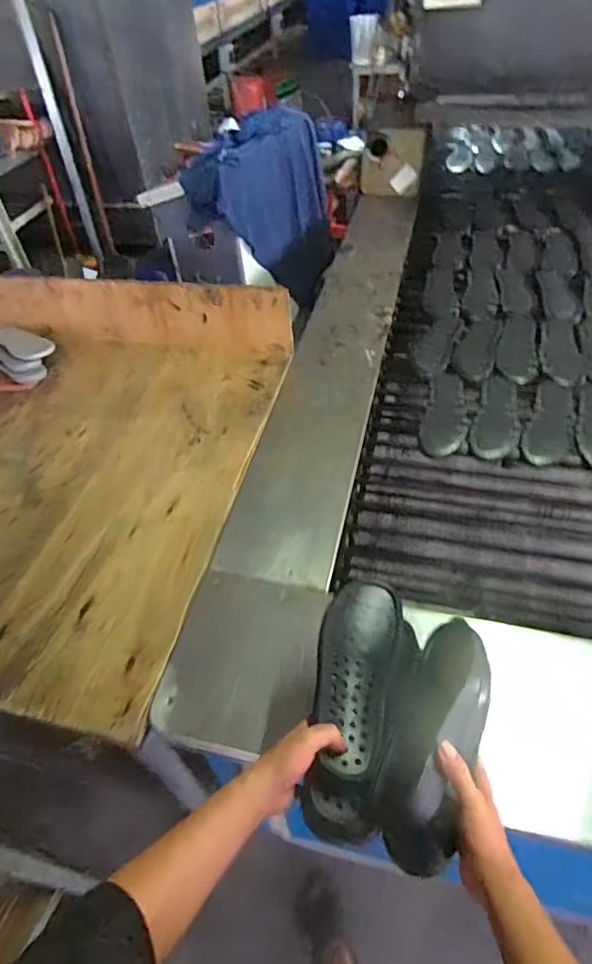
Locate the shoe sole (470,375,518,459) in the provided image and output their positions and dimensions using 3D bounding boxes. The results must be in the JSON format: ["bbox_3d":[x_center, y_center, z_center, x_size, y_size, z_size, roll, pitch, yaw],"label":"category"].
[{"bbox_3d":[0.478,-0.156,1.265,0.092,0.029,0.250,14,52,16],"label":"shoe sole"}]

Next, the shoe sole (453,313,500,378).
[{"bbox_3d":[0.494,-0.377,1.451,0.099,0.015,0.314,13,51,15],"label":"shoe sole"}]

